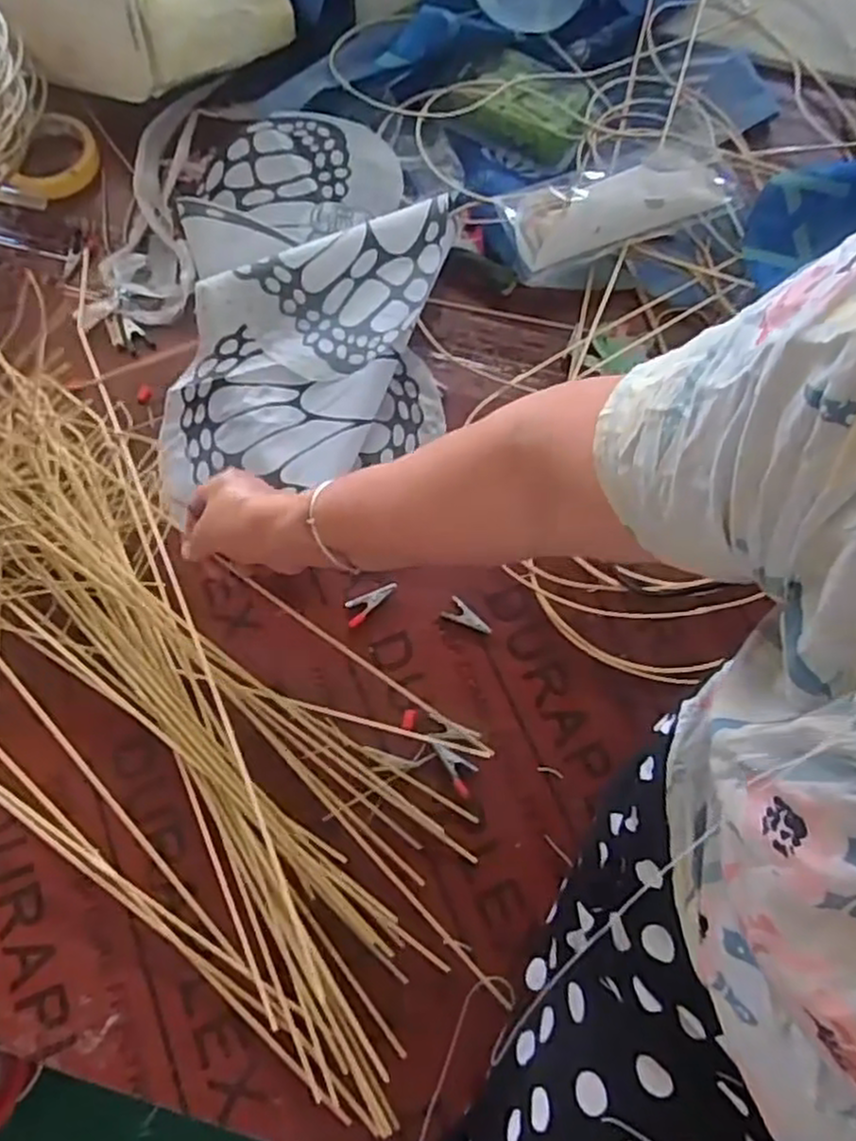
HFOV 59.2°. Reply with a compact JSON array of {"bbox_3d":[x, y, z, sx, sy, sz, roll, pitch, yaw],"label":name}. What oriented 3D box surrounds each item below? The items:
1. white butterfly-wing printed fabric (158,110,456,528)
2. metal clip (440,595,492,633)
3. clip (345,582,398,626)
[{"bbox_3d":[-0.107,-0.236,0.675,0.243,0.062,0.377,1,69,-1],"label":"white butterfly-wing printed fabric"},{"bbox_3d":[0.033,0.038,0.602,0.040,0.004,0.018,31,71,10],"label":"metal clip"},{"bbox_3d":[-0.044,0.027,0.605,0.046,0.007,0.021,-21,71,-9],"label":"clip"}]

